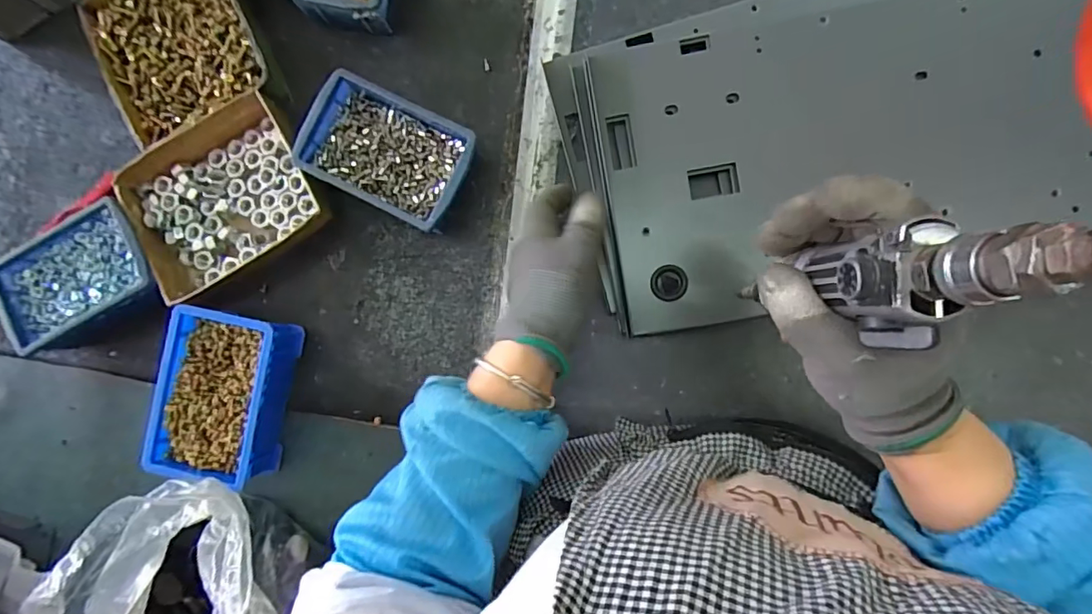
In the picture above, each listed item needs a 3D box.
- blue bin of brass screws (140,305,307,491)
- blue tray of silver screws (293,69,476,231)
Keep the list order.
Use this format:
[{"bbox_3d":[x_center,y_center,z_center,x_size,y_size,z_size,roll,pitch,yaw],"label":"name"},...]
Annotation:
[{"bbox_3d":[-0.284,0.079,0.465,0.097,0.049,0.144,11,86,6],"label":"blue bin of brass screws"},{"bbox_3d":[-0.138,-0.135,0.473,0.148,0.048,0.097,27,87,7],"label":"blue tray of silver screws"}]

